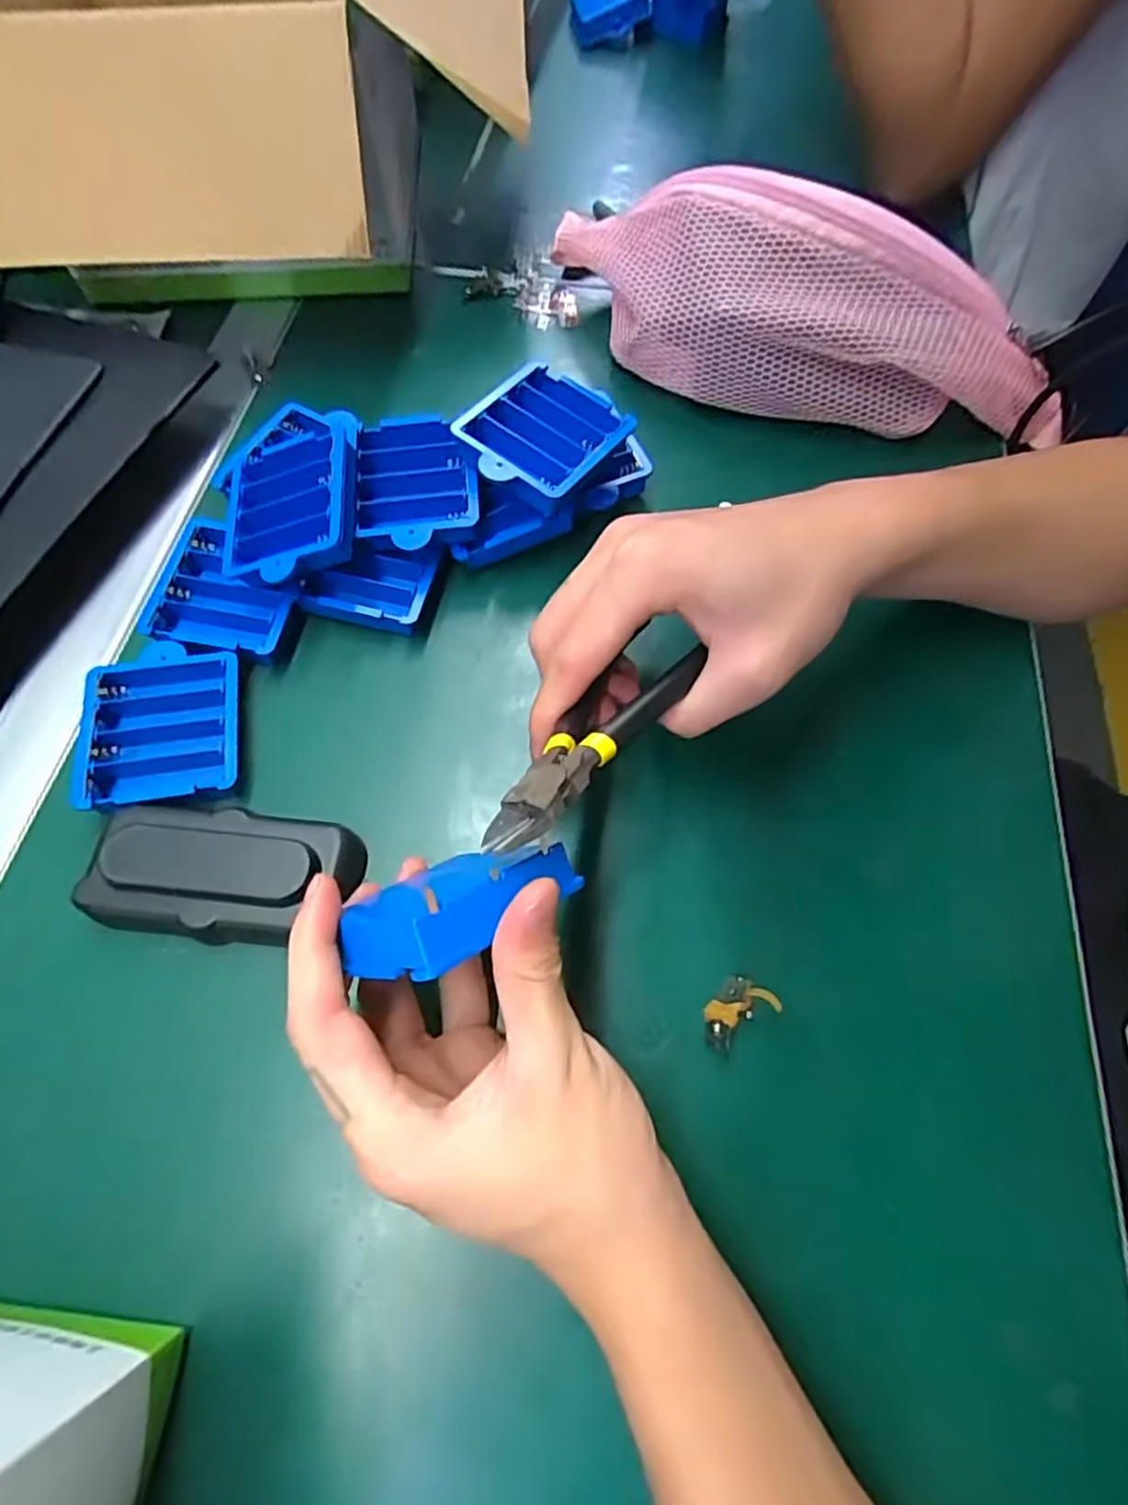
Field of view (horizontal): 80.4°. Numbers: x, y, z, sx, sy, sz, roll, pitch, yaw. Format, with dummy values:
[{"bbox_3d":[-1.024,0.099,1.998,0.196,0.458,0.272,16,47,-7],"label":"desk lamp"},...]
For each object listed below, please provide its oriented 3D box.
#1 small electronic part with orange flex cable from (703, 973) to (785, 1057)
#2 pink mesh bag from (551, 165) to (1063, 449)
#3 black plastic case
[{"bbox_3d":[0.065,0.099,0.255,0.029,0.014,0.018,-38,71,-15],"label":"small electronic part with orange flex cable"},{"bbox_3d":[0.120,-0.237,0.366,0.298,0.093,0.072,25,68,11],"label":"pink mesh bag"},{"bbox_3d":[-0.136,0.049,0.270,0.098,0.028,0.053,8,66,4],"label":"black plastic case"}]

